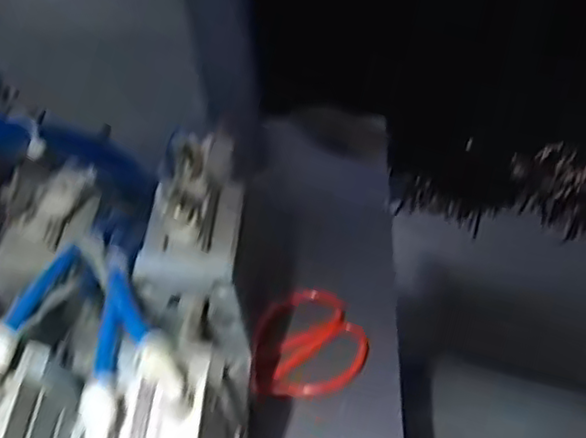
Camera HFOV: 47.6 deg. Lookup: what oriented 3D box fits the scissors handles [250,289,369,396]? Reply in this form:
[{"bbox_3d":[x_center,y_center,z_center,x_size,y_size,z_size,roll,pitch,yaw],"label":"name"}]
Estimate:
[{"bbox_3d":[0.010,0.081,0.439,0.075,0.010,0.072,-4,52,1],"label":"scissors handles"}]

